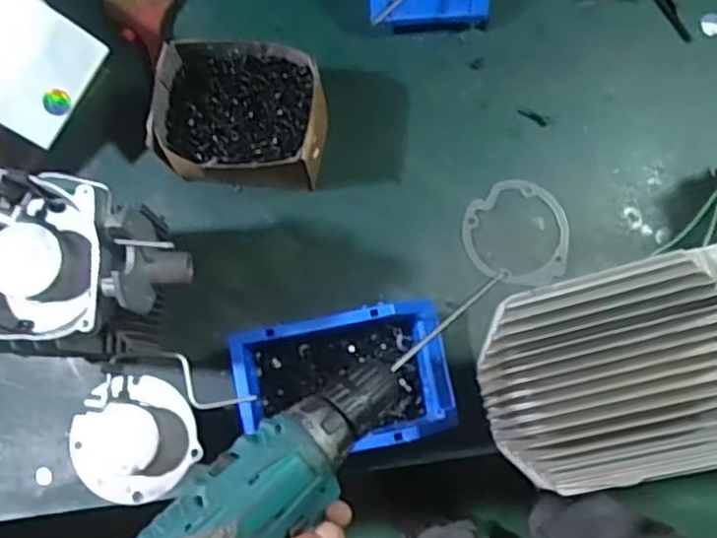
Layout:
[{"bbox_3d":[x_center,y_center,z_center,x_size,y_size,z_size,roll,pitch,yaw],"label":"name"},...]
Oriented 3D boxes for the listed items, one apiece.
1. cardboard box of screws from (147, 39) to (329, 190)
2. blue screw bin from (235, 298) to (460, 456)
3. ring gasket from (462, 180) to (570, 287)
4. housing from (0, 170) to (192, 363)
[{"bbox_3d":[-0.103,-0.135,0.637,0.148,0.087,0.120,4,81,3],"label":"cardboard box of screws"},{"bbox_3d":[-0.010,0.097,0.602,0.177,0.076,0.112,-10,81,0],"label":"blue screw bin"},{"bbox_3d":[0.150,-0.036,0.654,0.101,0.005,0.100,0,81,2],"label":"ring gasket"},{"bbox_3d":[-0.207,0.004,0.501,0.162,0.110,0.127,6,81,3],"label":"housing"}]

